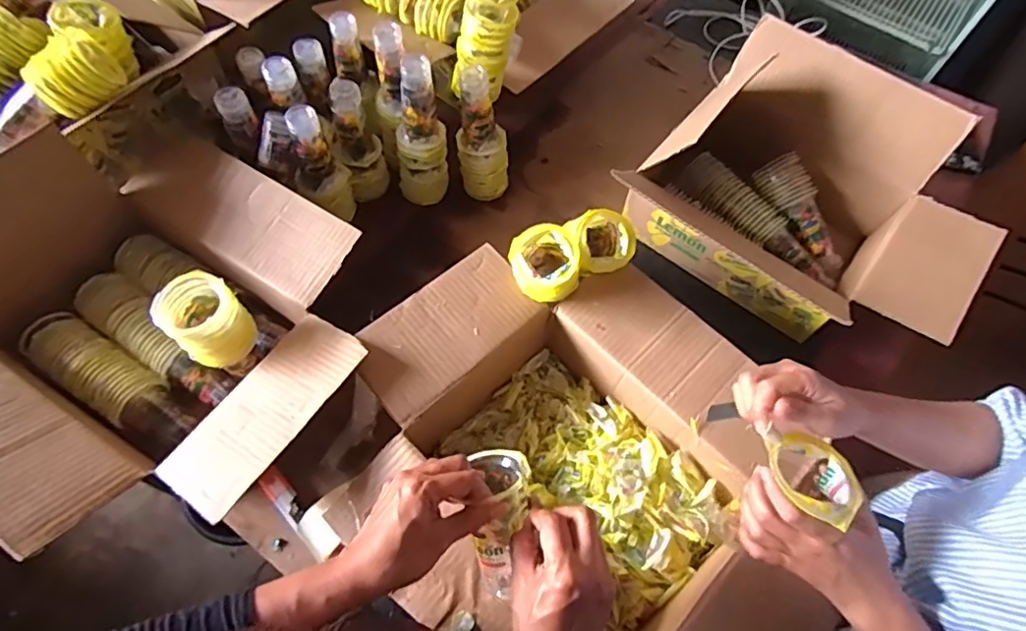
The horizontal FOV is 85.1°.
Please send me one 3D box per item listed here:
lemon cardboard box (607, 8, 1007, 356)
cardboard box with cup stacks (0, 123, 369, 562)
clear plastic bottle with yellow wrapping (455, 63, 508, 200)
[{"bbox_3d":[0.437,-0.168,0.818,0.434,0.214,0.331,35,65,14],"label":"lemon cardboard box"},{"bbox_3d":[-0.413,0.013,0.654,0.461,0.169,0.448,29,63,11],"label":"cardboard box with cup stacks"},{"bbox_3d":[-0.045,-0.275,0.865,0.080,0.199,0.073,0,62,-5],"label":"clear plastic bottle with yellow wrapping"}]

